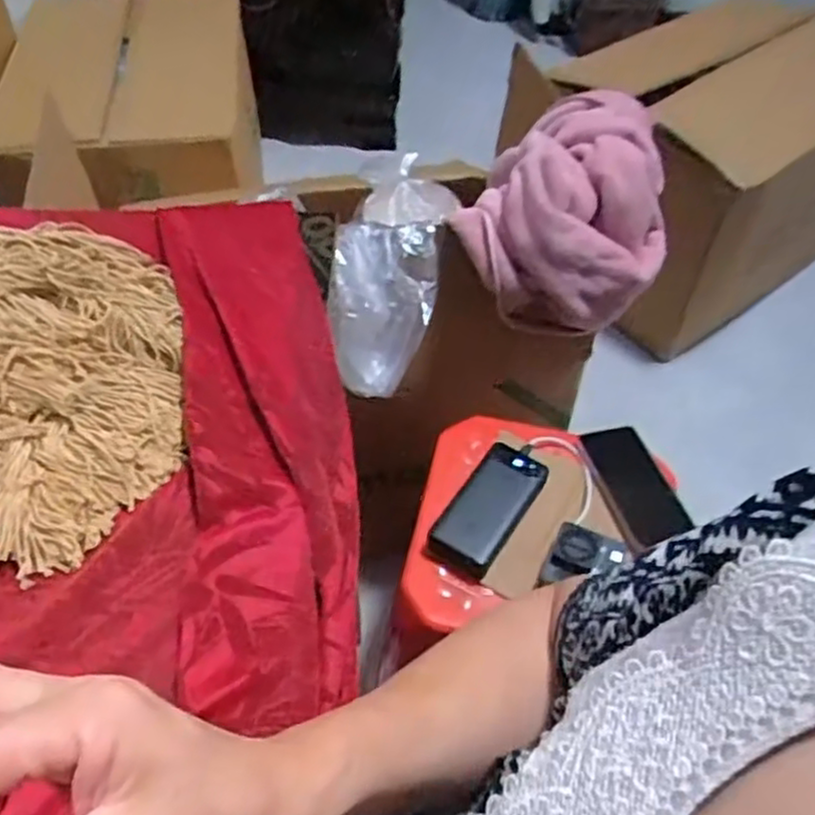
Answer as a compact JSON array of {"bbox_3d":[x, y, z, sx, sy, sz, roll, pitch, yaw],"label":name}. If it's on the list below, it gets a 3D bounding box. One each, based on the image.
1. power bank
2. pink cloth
[{"bbox_3d":[0.090,0.109,0.829,0.072,0.021,0.157,27,55,20],"label":"power bank"},{"bbox_3d":[0.196,-0.238,0.903,0.210,0.169,0.273,15,52,12],"label":"pink cloth"}]

